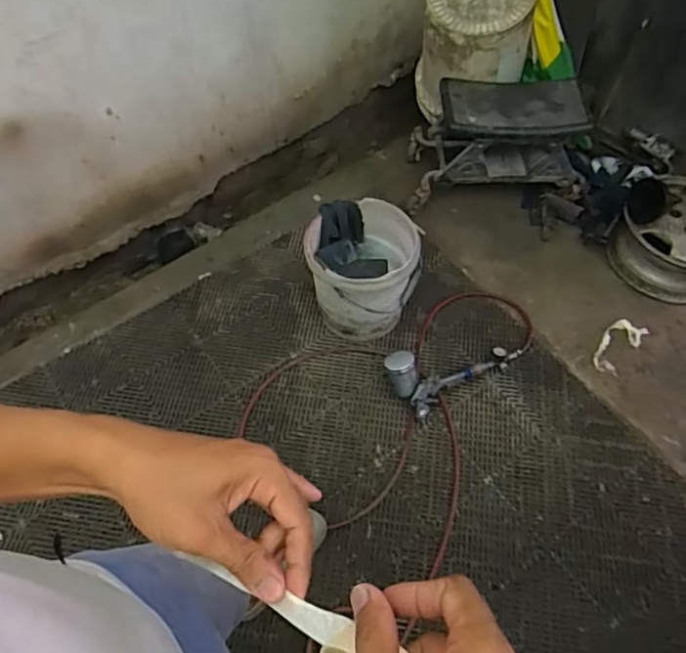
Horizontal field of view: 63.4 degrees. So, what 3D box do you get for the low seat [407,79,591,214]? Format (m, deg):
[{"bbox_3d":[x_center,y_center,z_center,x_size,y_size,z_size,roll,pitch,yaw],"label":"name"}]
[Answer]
[{"bbox_3d":[0.502,-0.616,1.835,0.534,0.294,0.309,2,60,3],"label":"low seat"}]

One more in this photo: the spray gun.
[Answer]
[{"bbox_3d":[0.315,0.135,1.494,0.389,0.131,0.155,-8,60,-3],"label":"spray gun"}]

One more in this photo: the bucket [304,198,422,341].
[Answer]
[{"bbox_3d":[0.062,-0.150,1.597,0.299,0.309,0.297,-1,60,1],"label":"bucket"}]

